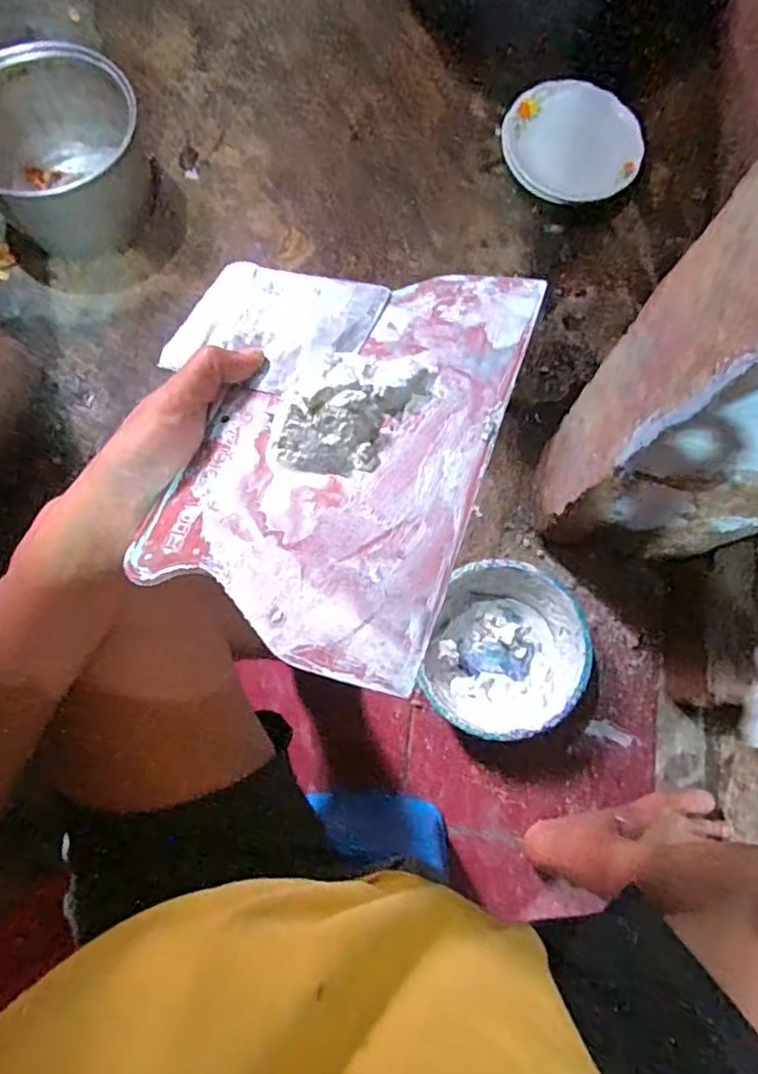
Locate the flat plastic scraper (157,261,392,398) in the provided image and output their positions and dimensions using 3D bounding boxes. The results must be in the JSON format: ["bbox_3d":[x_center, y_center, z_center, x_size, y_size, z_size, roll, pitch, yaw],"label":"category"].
[{"bbox_3d":[-0.055,-0.111,0.330,0.103,0.007,0.078,18,68,20],"label":"flat plastic scraper"}]

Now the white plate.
[{"bbox_3d":[0.289,-0.590,0.954,0.203,0.025,0.165,29,97,2],"label":"white plate"}]

